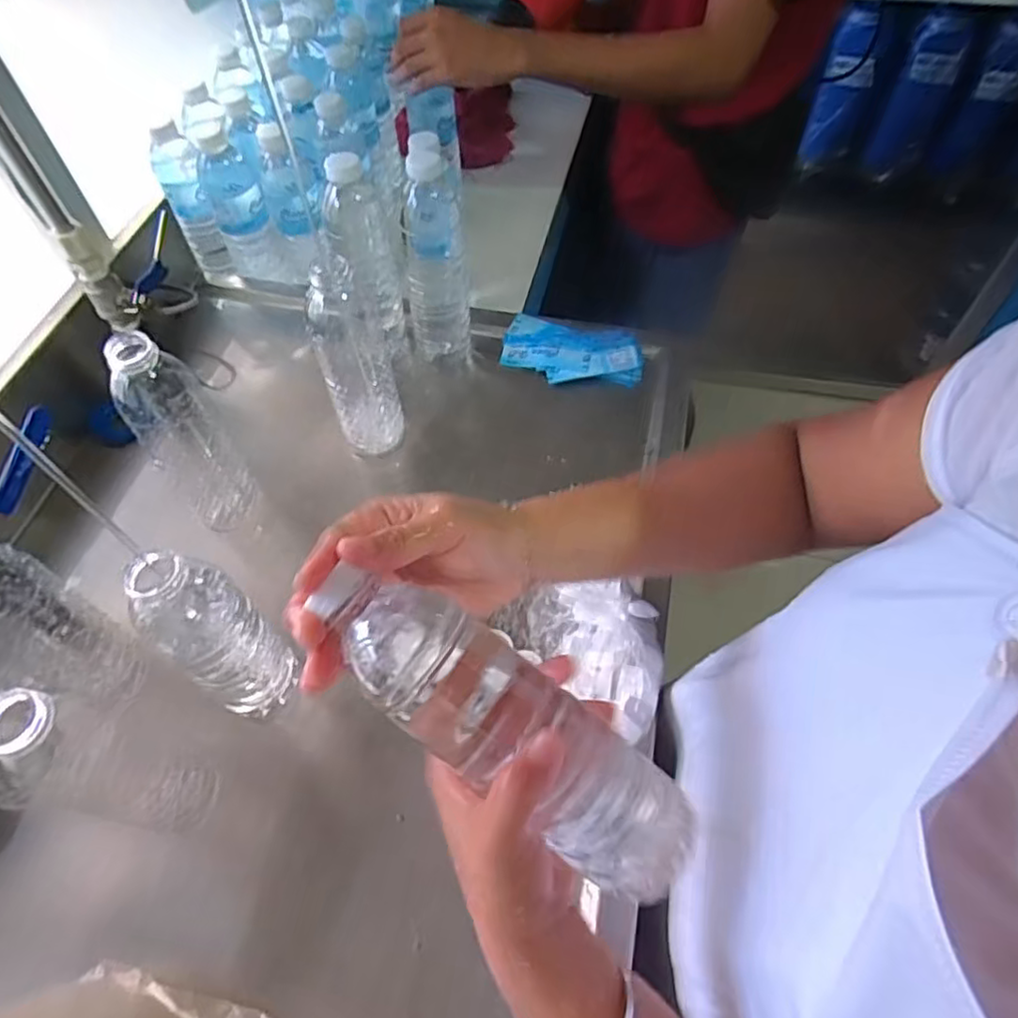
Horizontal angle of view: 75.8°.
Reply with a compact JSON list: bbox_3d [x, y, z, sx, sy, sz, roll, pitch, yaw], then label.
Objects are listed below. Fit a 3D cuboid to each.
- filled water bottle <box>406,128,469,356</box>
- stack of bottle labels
[{"bbox_3d":[-0.072,-0.239,0.649,0.060,0.217,0.061,-5,58,-2],"label":"filled water bottle"},{"bbox_3d":[0.069,-0.174,0.714,0.153,0.009,0.088,14,59,11],"label":"stack of bottle labels"}]

